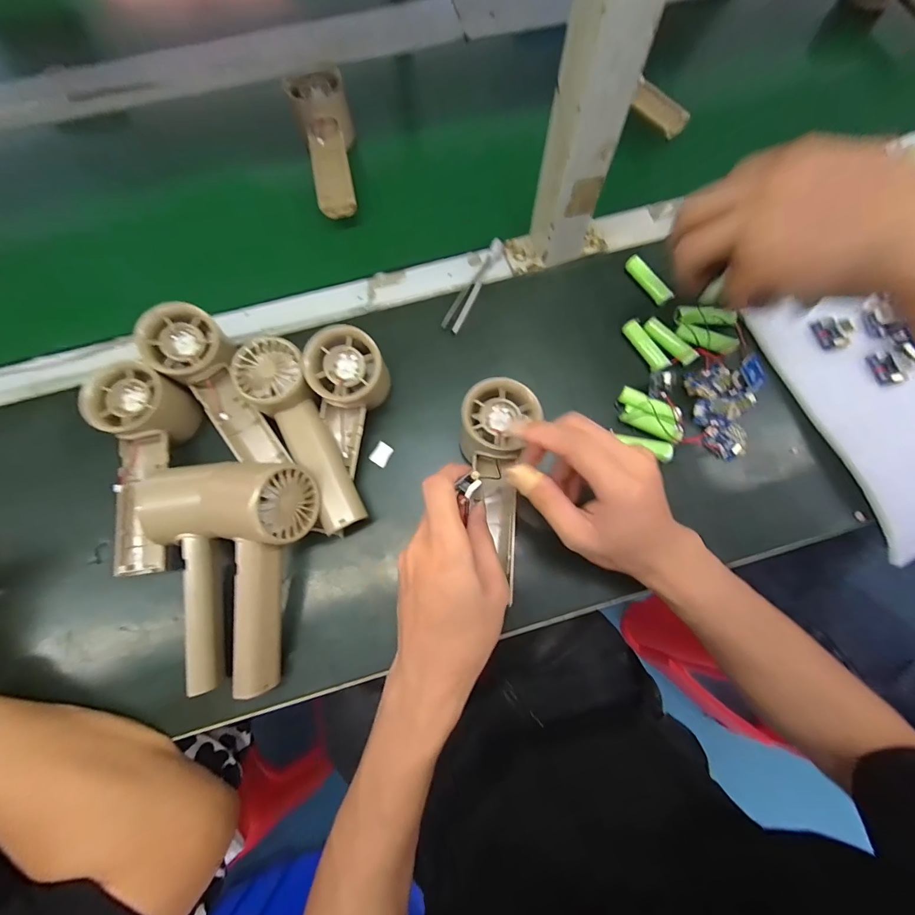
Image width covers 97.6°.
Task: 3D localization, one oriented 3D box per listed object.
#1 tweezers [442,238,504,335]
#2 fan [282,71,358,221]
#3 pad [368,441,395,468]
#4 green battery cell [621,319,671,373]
[{"bbox_3d":[0.016,-0.162,0.377,0.016,0.014,0.104,26,76,6],"label":"tweezers"},{"bbox_3d":[-0.124,-0.305,0.402,0.055,0.051,0.142,-17,76,-5],"label":"fan"},{"bbox_3d":[-0.065,-0.003,0.341,0.015,0.004,0.020,27,77,6],"label":"pad"},{"bbox_3d":[0.168,-0.100,0.357,0.015,0.013,0.053,-25,77,-7],"label":"green battery cell"}]

